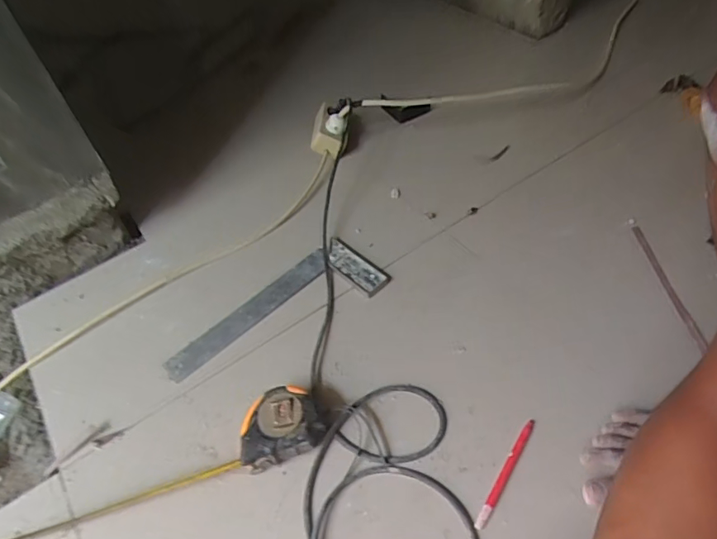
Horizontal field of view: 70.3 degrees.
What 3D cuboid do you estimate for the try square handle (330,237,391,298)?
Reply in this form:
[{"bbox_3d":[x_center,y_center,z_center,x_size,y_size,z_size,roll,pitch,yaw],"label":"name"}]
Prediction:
[{"bbox_3d":[-0.007,-0.003,0.752,0.042,0.015,0.114,-40,57,-22],"label":"try square handle"}]

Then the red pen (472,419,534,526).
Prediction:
[{"bbox_3d":[0.160,0.217,0.550,0.011,0.006,0.133,26,59,26],"label":"red pen"}]

